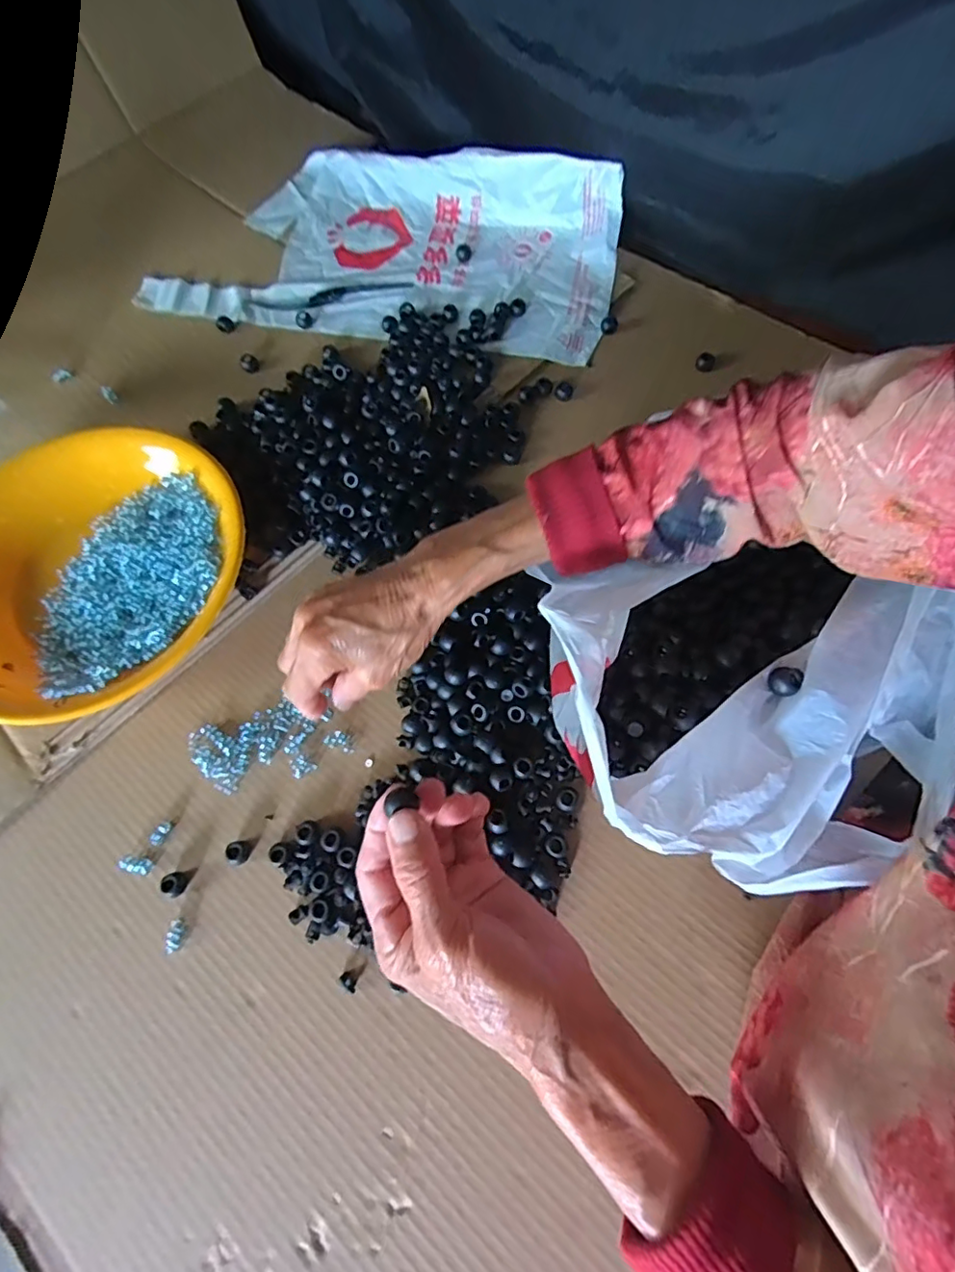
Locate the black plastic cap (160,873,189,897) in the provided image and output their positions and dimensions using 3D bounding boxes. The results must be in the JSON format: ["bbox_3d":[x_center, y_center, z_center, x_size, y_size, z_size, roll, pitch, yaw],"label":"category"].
[{"bbox_3d":[-0.195,0.160,0.365,0.013,0.012,0.013,-1,68,2],"label":"black plastic cap"}]

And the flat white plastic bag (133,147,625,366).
[{"bbox_3d":[-0.094,-0.410,0.570,0.466,0.049,0.242,10,69,6],"label":"flat white plastic bag"}]

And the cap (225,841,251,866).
[{"bbox_3d":[-0.157,0.142,0.371,0.013,0.012,0.015,2,68,3],"label":"cap"}]

